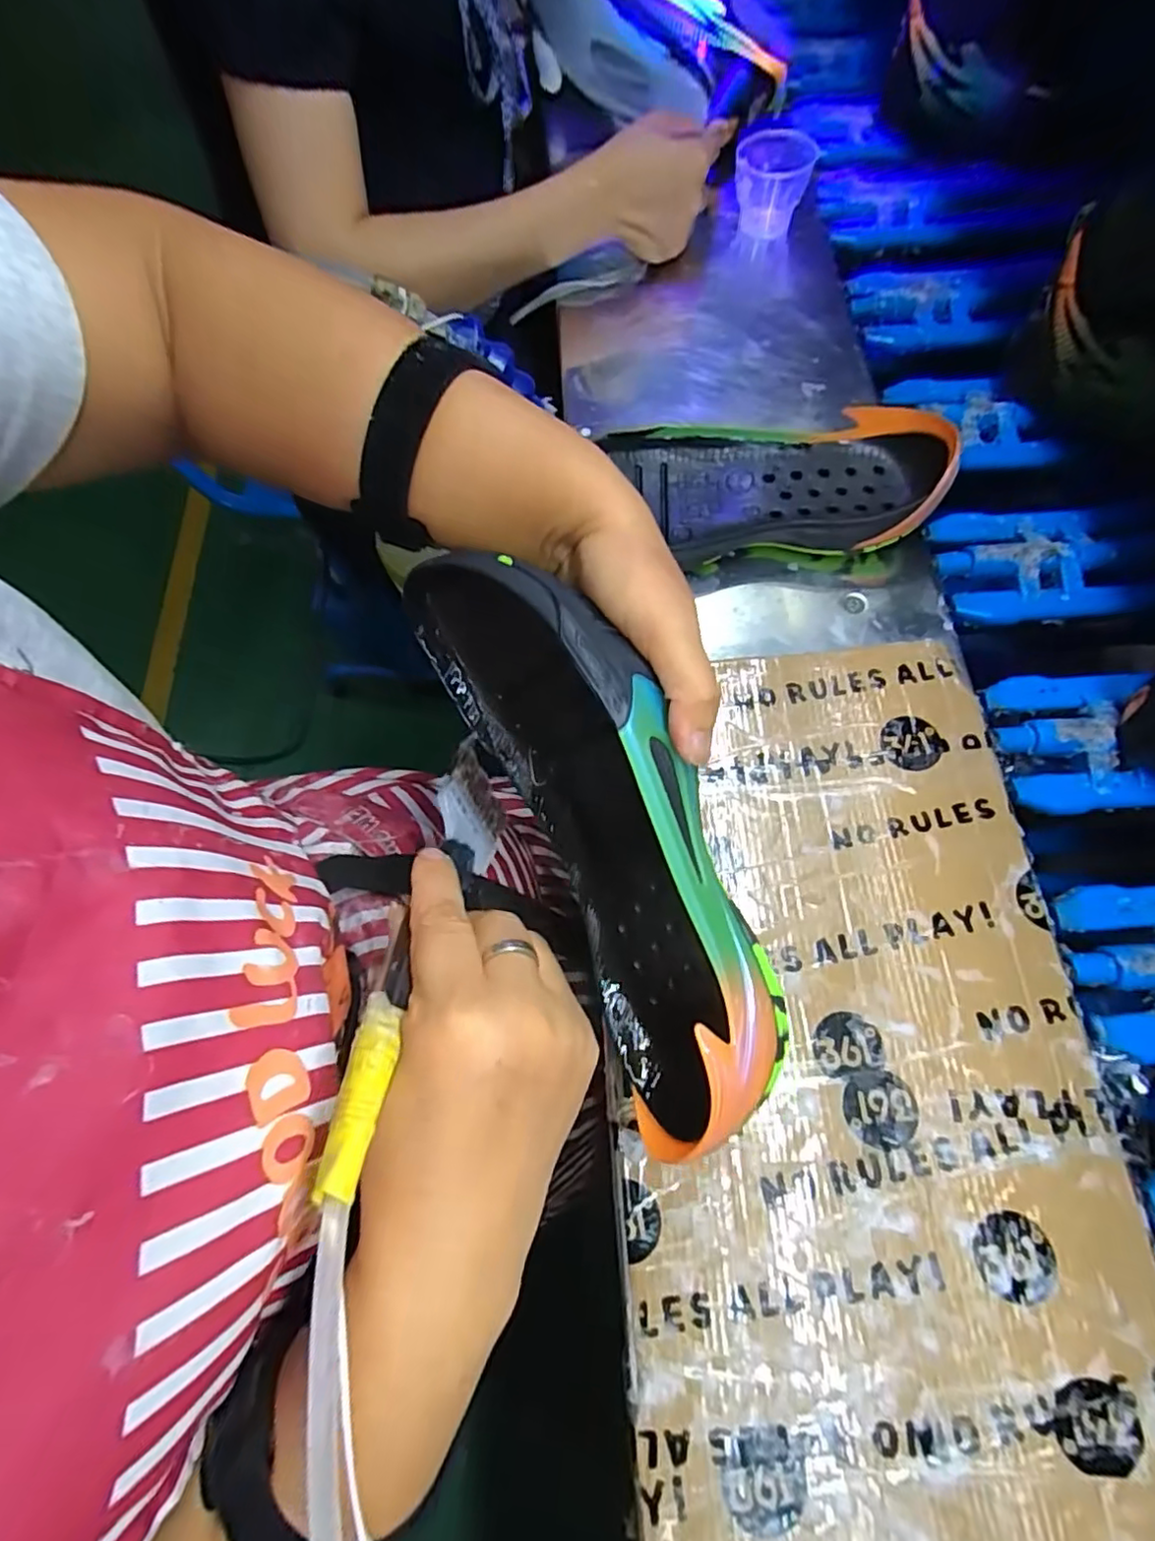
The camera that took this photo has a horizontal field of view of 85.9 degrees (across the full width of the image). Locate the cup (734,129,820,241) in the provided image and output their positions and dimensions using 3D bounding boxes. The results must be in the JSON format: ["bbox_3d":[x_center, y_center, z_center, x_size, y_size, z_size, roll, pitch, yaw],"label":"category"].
[{"bbox_3d":[0.164,-0.493,0.531,0.063,0.061,0.052,16,71,9],"label":"cup"}]

